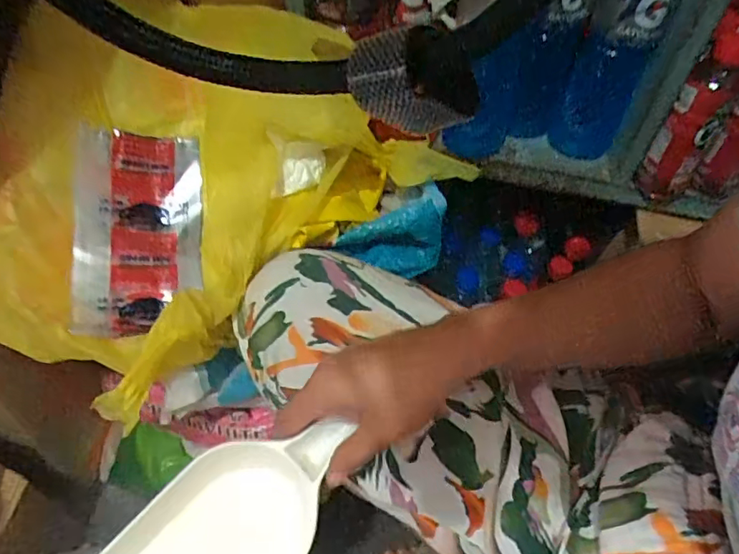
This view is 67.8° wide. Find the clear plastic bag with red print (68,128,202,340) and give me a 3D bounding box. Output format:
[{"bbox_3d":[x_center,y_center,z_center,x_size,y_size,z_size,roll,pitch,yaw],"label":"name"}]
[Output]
[{"bbox_3d":[-0.193,-0.041,0.465,0.095,0.019,0.178,3,71,-28],"label":"clear plastic bag with red print"}]

